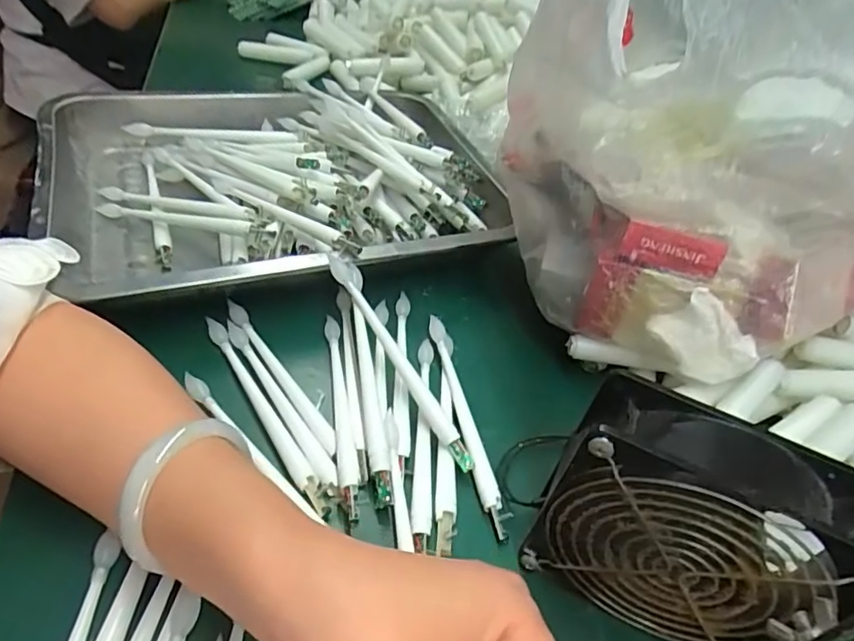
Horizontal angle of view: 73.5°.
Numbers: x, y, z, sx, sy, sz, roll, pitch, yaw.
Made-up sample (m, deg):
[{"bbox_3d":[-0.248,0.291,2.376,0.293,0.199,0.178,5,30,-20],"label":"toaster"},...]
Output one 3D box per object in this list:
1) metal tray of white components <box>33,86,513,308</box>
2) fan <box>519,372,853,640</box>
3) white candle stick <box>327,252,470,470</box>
[{"bbox_3d":[-0.110,-0.107,0.467,0.338,0.068,0.236,-10,47,-20],"label":"metal tray of white components"},{"bbox_3d":[0.108,0.092,0.251,0.110,0.114,0.047,23,45,15],"label":"fan"},{"bbox_3d":[-0.019,0.021,0.349,0.017,0.015,0.158,-25,71,-28],"label":"white candle stick"}]

